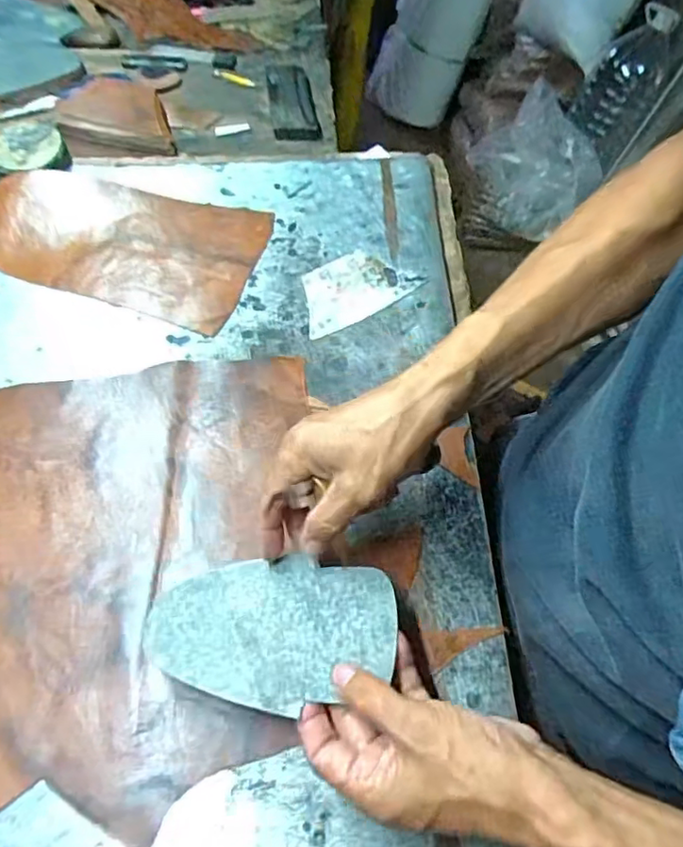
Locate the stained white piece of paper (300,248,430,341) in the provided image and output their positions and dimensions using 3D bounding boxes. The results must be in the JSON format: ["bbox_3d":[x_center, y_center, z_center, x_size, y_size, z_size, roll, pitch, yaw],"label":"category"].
[{"bbox_3d":[0.009,-0.128,0.560,0.113,0.006,0.071,-29,64,-18],"label":"stained white piece of paper"}]

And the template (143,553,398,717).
[{"bbox_3d":[-0.044,0.123,0.366,0.149,0.004,0.093,5,47,13],"label":"template"}]

